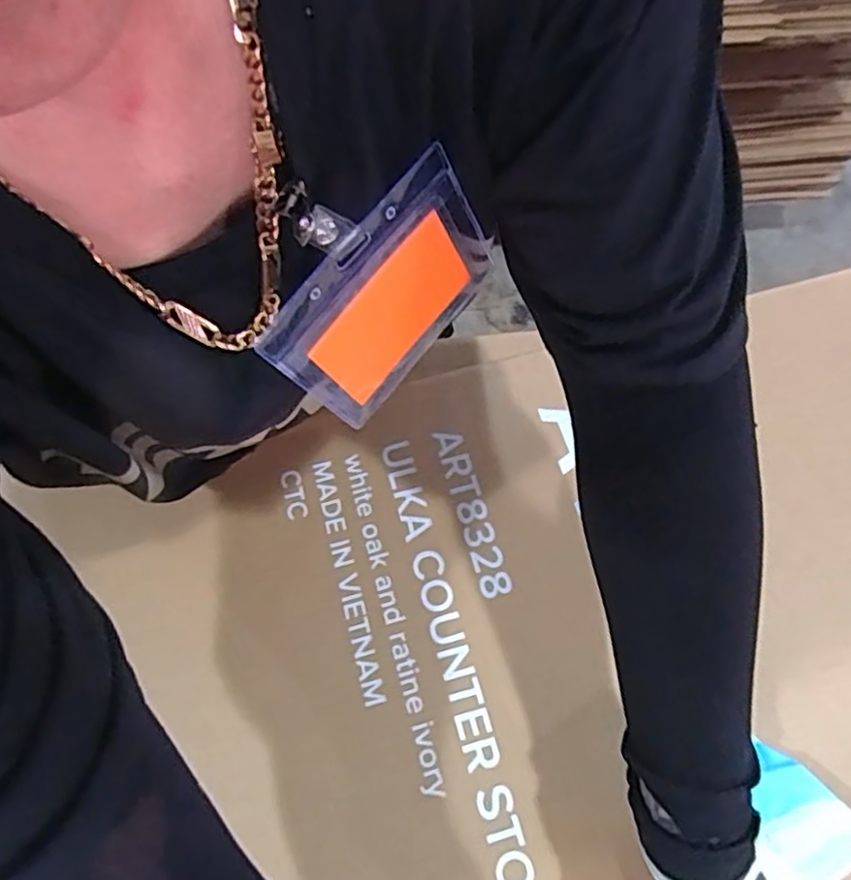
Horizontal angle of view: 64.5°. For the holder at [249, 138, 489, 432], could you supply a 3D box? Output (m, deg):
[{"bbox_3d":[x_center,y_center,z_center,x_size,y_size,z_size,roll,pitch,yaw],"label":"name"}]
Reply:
[{"bbox_3d":[-0.021,-0.062,0.270,0.008,0.110,0.099,41,90,29],"label":"holder"}]

